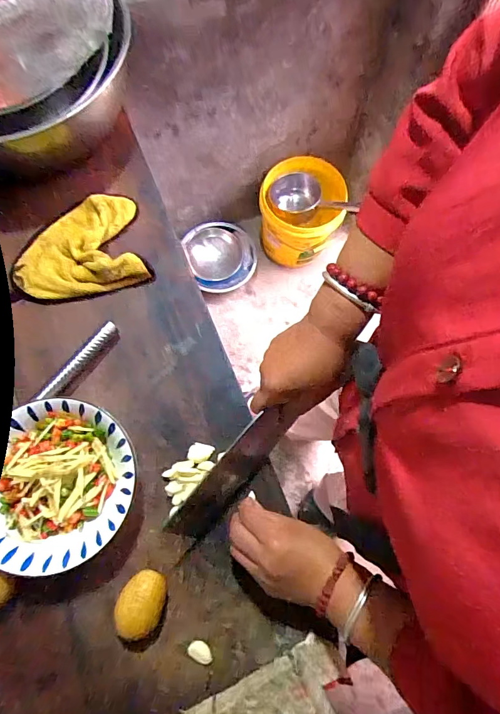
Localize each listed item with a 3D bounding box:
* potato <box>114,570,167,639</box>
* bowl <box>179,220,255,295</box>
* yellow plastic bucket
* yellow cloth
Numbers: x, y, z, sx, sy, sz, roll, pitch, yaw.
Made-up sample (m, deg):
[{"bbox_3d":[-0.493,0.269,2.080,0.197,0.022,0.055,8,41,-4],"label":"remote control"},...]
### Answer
[{"bbox_3d":[-0.116,0.264,0.422,0.049,0.051,0.064,27,74,7],"label":"potato"},{"bbox_3d":[-0.094,-0.341,1.349,0.227,0.097,0.227,0,72,-1],"label":"bowl"},{"bbox_3d":[0.168,-0.475,1.316,0.254,0.253,0.262,0,72,-1],"label":"yellow plastic bucket"},{"bbox_3d":[-0.238,-0.156,0.540,0.165,0.033,0.142,-14,73,-5],"label":"yellow cloth"}]

